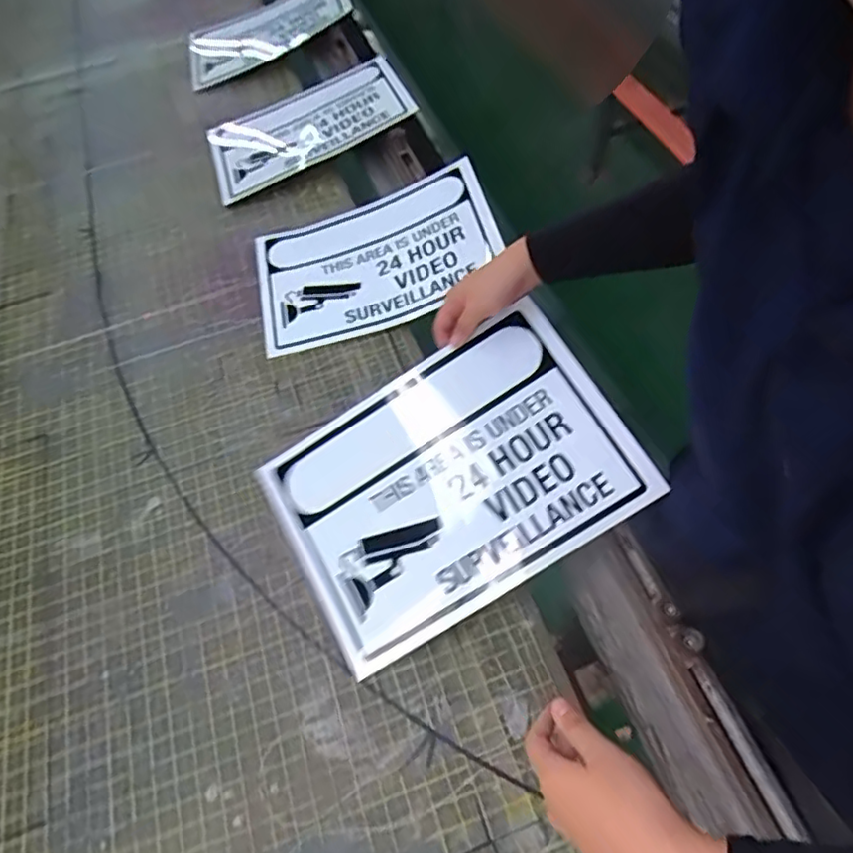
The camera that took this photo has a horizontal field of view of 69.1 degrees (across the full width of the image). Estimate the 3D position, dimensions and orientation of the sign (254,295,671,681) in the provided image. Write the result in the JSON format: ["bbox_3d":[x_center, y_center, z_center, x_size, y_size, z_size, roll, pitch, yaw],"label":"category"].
[{"bbox_3d":[0.021,0.056,0.642,0.353,0.013,0.248,-33,75,4],"label":"sign"}]

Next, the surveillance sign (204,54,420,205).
[{"bbox_3d":[-0.211,-0.529,1.067,0.343,0.033,0.241,-25,58,-2],"label":"surveillance sign"}]

